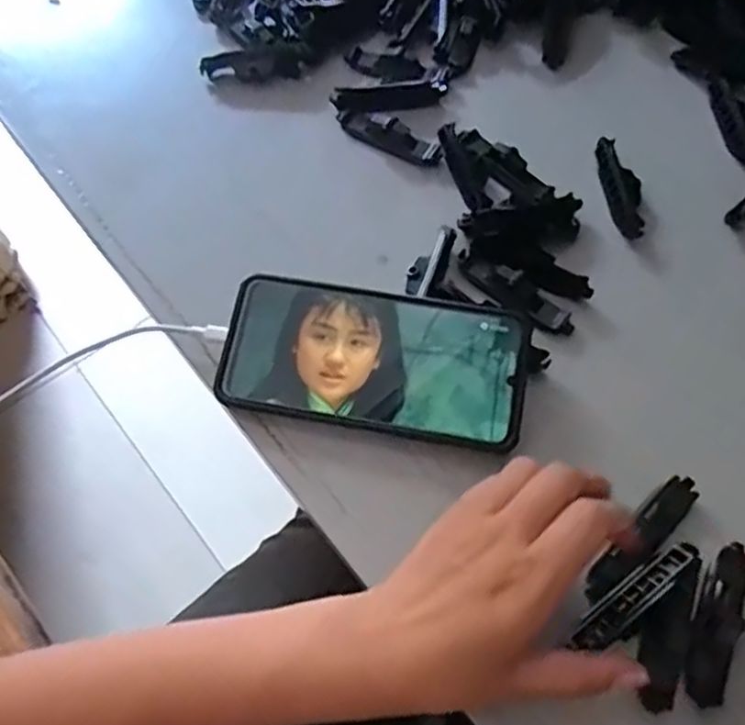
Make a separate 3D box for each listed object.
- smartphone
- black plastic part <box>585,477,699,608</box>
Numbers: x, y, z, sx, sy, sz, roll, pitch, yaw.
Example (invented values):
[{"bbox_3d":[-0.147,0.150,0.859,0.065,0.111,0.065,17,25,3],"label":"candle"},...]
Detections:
[{"bbox_3d":[0.000,-0.001,0.391,0.166,0.008,0.077,9,75,6],"label":"smartphone"},{"bbox_3d":[0.139,0.092,0.360,0.085,0.007,0.019,-41,70,-16],"label":"black plastic part"}]

